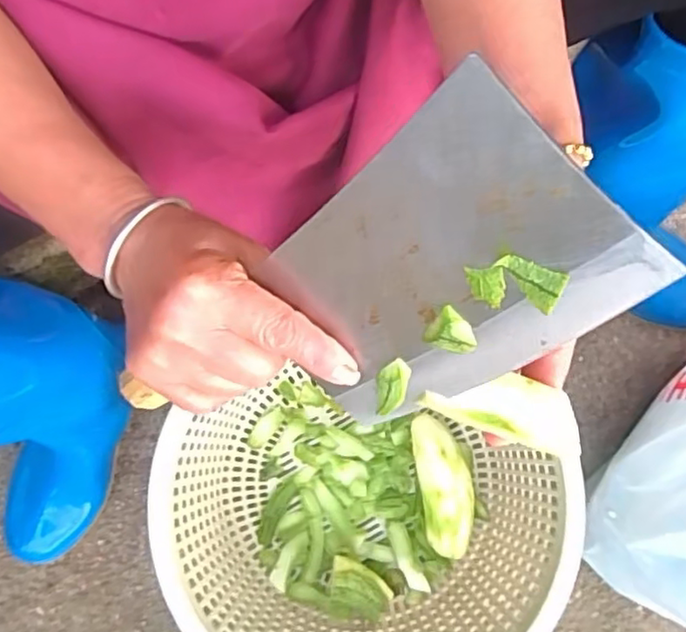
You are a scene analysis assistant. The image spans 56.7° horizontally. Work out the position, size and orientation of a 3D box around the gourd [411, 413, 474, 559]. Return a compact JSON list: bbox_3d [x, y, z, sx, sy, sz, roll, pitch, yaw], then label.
[{"bbox_3d":[0.090,0.150,0.568,0.045,0.037,0.120,-8,80,-1],"label":"gourd"}]

